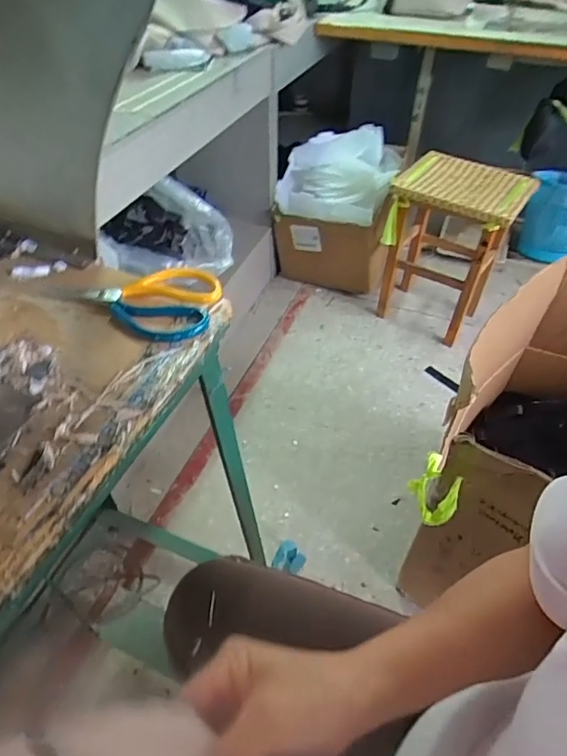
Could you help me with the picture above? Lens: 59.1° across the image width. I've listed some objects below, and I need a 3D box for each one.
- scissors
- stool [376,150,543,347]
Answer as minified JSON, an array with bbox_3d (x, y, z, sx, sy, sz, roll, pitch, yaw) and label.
[{"bbox_3d":[-0.163,-0.086,0.534,0.182,0.020,0.106,8,45,7],"label":"scissors"},{"bbox_3d":[0.506,-0.394,1.562,0.349,0.481,0.329,22,48,20],"label":"stool"}]

